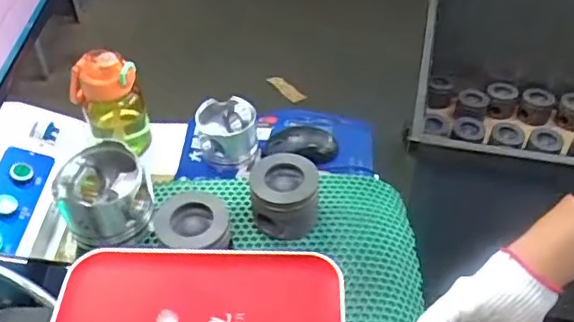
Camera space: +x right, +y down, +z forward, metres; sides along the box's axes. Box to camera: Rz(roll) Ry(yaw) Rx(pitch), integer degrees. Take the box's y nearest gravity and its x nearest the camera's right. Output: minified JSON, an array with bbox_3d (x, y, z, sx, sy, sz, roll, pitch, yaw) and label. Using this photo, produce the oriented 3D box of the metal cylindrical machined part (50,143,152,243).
[{"bbox_3d":[-0.235,0.047,0.735,0.105,0.101,0.099,-1,46,1],"label":"metal cylindrical machined part"}]

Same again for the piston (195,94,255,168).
[{"bbox_3d":[-0.091,-0.043,0.865,0.089,0.078,0.078,-7,46,-6],"label":"piston"}]

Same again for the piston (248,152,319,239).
[{"bbox_3d":[-0.003,0.043,0.742,0.086,0.066,0.097,-3,46,-1],"label":"piston"}]

